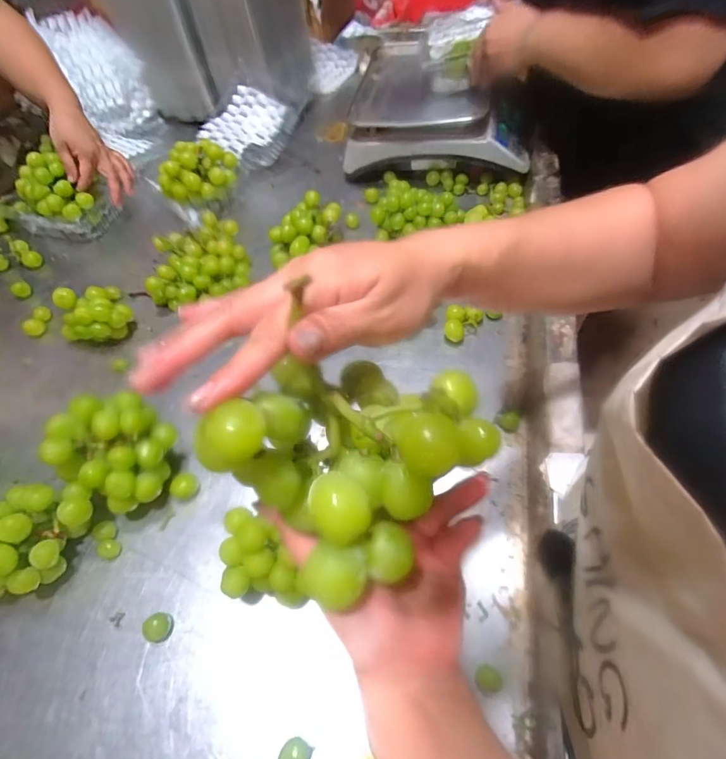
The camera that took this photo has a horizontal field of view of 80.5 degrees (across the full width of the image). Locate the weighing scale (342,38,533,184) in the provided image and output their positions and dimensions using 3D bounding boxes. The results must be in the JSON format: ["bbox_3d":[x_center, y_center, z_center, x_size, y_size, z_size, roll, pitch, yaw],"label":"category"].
[{"bbox_3d":[0.153,-0.516,0.830,0.325,0.122,0.291,8,56,10],"label":"weighing scale"}]

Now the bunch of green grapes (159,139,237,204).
[{"bbox_3d":[-0.295,-0.376,0.778,0.136,0.077,0.094,-9,55,-2],"label":"bunch of green grapes"}]

